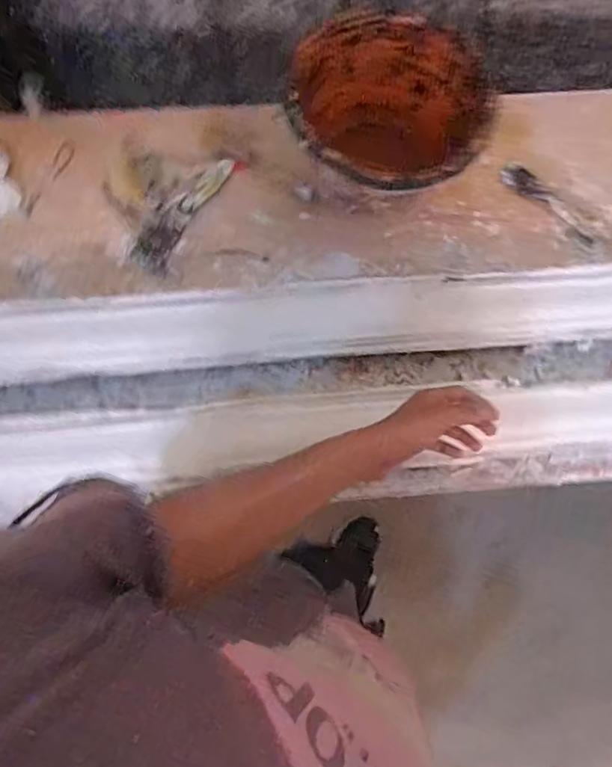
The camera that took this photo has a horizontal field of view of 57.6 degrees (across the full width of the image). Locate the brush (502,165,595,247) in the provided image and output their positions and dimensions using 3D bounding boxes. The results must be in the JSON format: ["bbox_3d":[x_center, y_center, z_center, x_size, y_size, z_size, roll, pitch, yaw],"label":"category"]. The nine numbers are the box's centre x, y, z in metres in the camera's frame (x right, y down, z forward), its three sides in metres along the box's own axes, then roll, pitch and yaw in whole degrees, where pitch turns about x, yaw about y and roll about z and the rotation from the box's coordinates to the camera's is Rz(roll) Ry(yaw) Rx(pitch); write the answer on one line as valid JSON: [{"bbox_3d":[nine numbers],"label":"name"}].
[{"bbox_3d":[0.366,-0.271,0.835,0.037,0.017,0.173,-39,79,-10],"label":"brush"}]

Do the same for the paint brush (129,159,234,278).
[{"bbox_3d":[-0.178,-0.246,0.797,0.056,0.024,0.193,31,77,7],"label":"paint brush"}]

